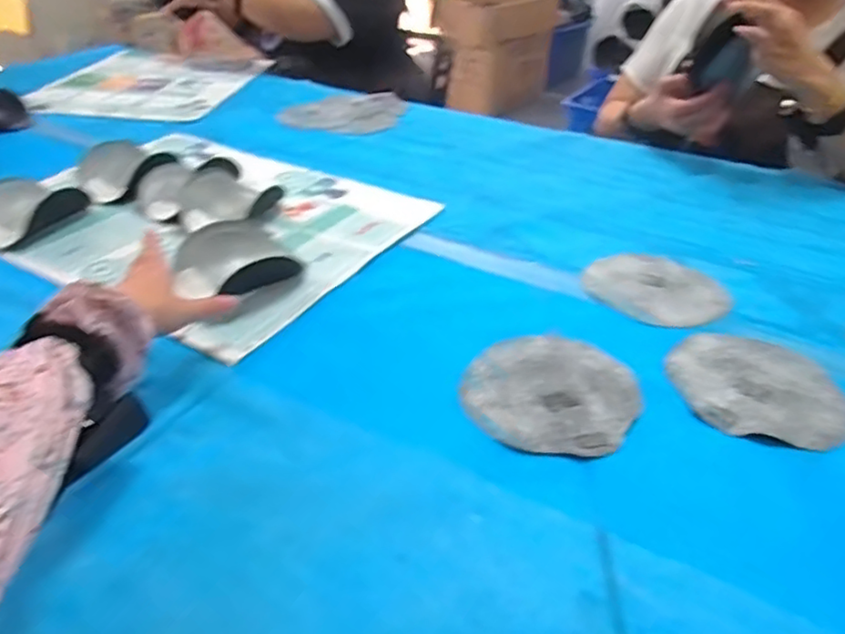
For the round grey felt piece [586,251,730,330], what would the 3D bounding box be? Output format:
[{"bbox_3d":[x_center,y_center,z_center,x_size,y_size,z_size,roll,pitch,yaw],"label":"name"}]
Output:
[{"bbox_3d":[0.259,-0.034,0.692,0.157,0.009,0.145,0,34,0],"label":"round grey felt piece"}]

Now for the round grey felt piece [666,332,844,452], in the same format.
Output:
[{"bbox_3d":[0.296,0.059,0.551,0.142,0.008,0.137,7,35,10],"label":"round grey felt piece"}]

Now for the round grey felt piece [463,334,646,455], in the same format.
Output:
[{"bbox_3d":[0.112,0.064,0.541,0.141,0.010,0.146,0,34,0],"label":"round grey felt piece"}]

